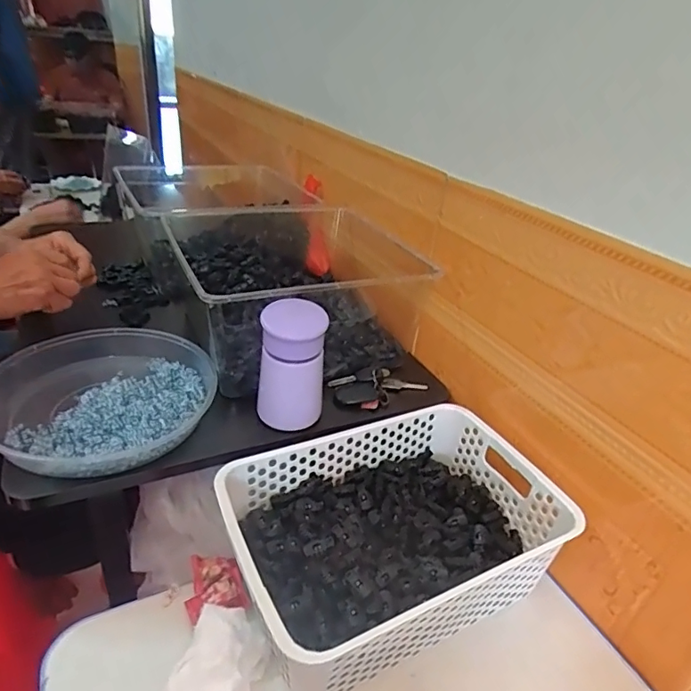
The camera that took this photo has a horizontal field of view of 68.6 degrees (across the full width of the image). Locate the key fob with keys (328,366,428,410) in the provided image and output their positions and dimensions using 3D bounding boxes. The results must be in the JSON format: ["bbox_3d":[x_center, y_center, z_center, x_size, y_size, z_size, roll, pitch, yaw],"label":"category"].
[{"bbox_3d":[0.043,0.052,0.647,0.120,0.019,0.065,-13,37,-22],"label":"key fob with keys"}]

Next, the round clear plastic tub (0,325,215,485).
[{"bbox_3d":[-0.272,0.061,0.568,0.229,0.067,0.229,2,34,-1],"label":"round clear plastic tub"}]

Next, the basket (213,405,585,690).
[{"bbox_3d":[0.051,0.176,0.503,0.310,0.100,0.205,-15,38,-24],"label":"basket"}]

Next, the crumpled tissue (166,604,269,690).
[{"bbox_3d":[-0.106,0.276,0.419,0.068,0.029,0.101,7,34,6],"label":"crumpled tissue"}]

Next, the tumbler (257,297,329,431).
[{"bbox_3d":[-0.057,0.025,0.554,0.070,0.134,0.062,4,34,2],"label":"tumbler"}]

